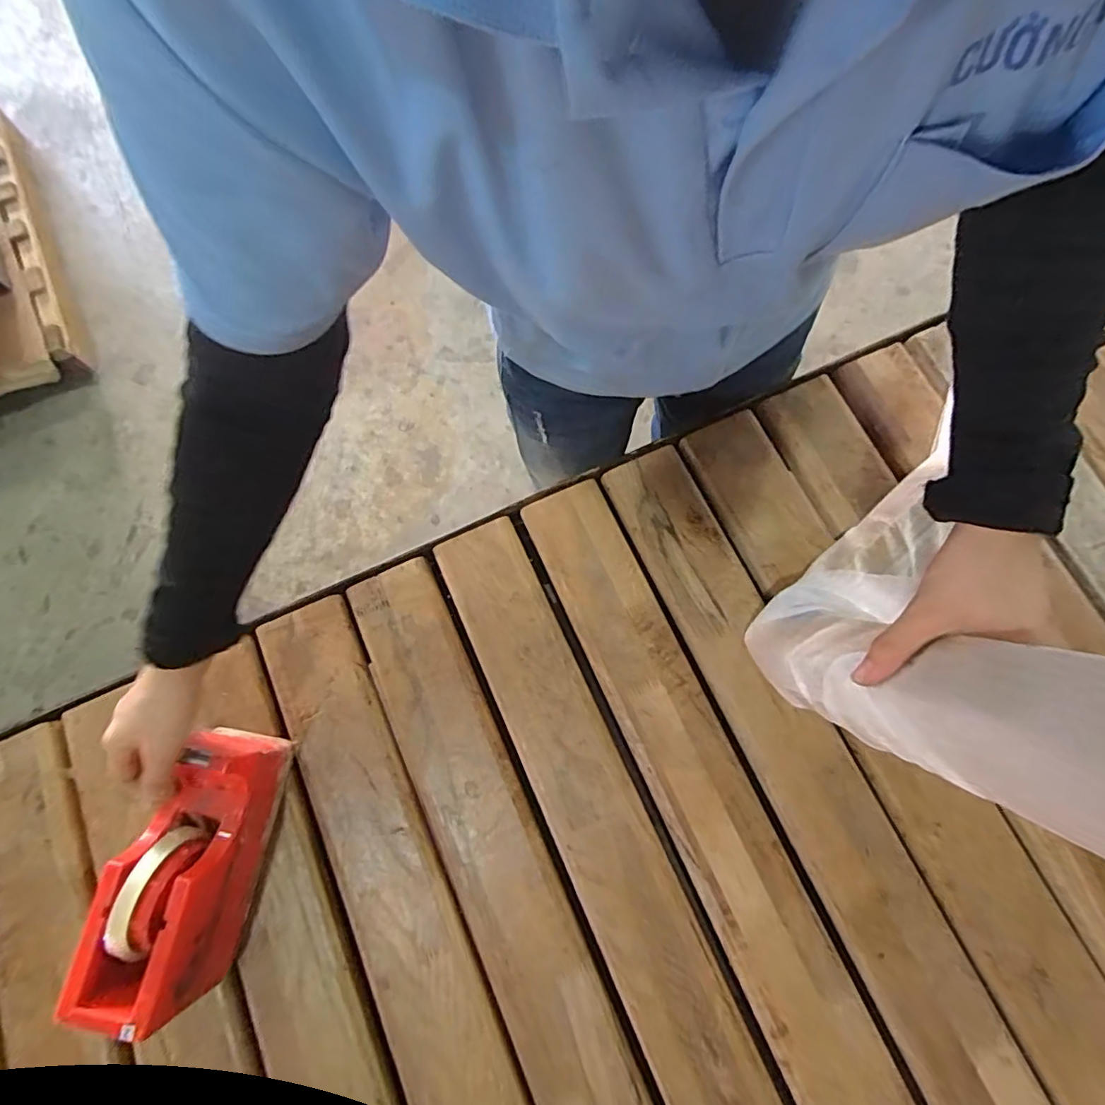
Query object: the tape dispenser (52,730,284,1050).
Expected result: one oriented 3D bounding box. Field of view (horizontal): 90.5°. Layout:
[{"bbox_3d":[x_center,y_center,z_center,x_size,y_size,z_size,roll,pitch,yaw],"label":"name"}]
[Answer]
[{"bbox_3d":[-0.303,0.257,0.455,0.075,0.097,0.213,10,75,1],"label":"tape dispenser"}]

